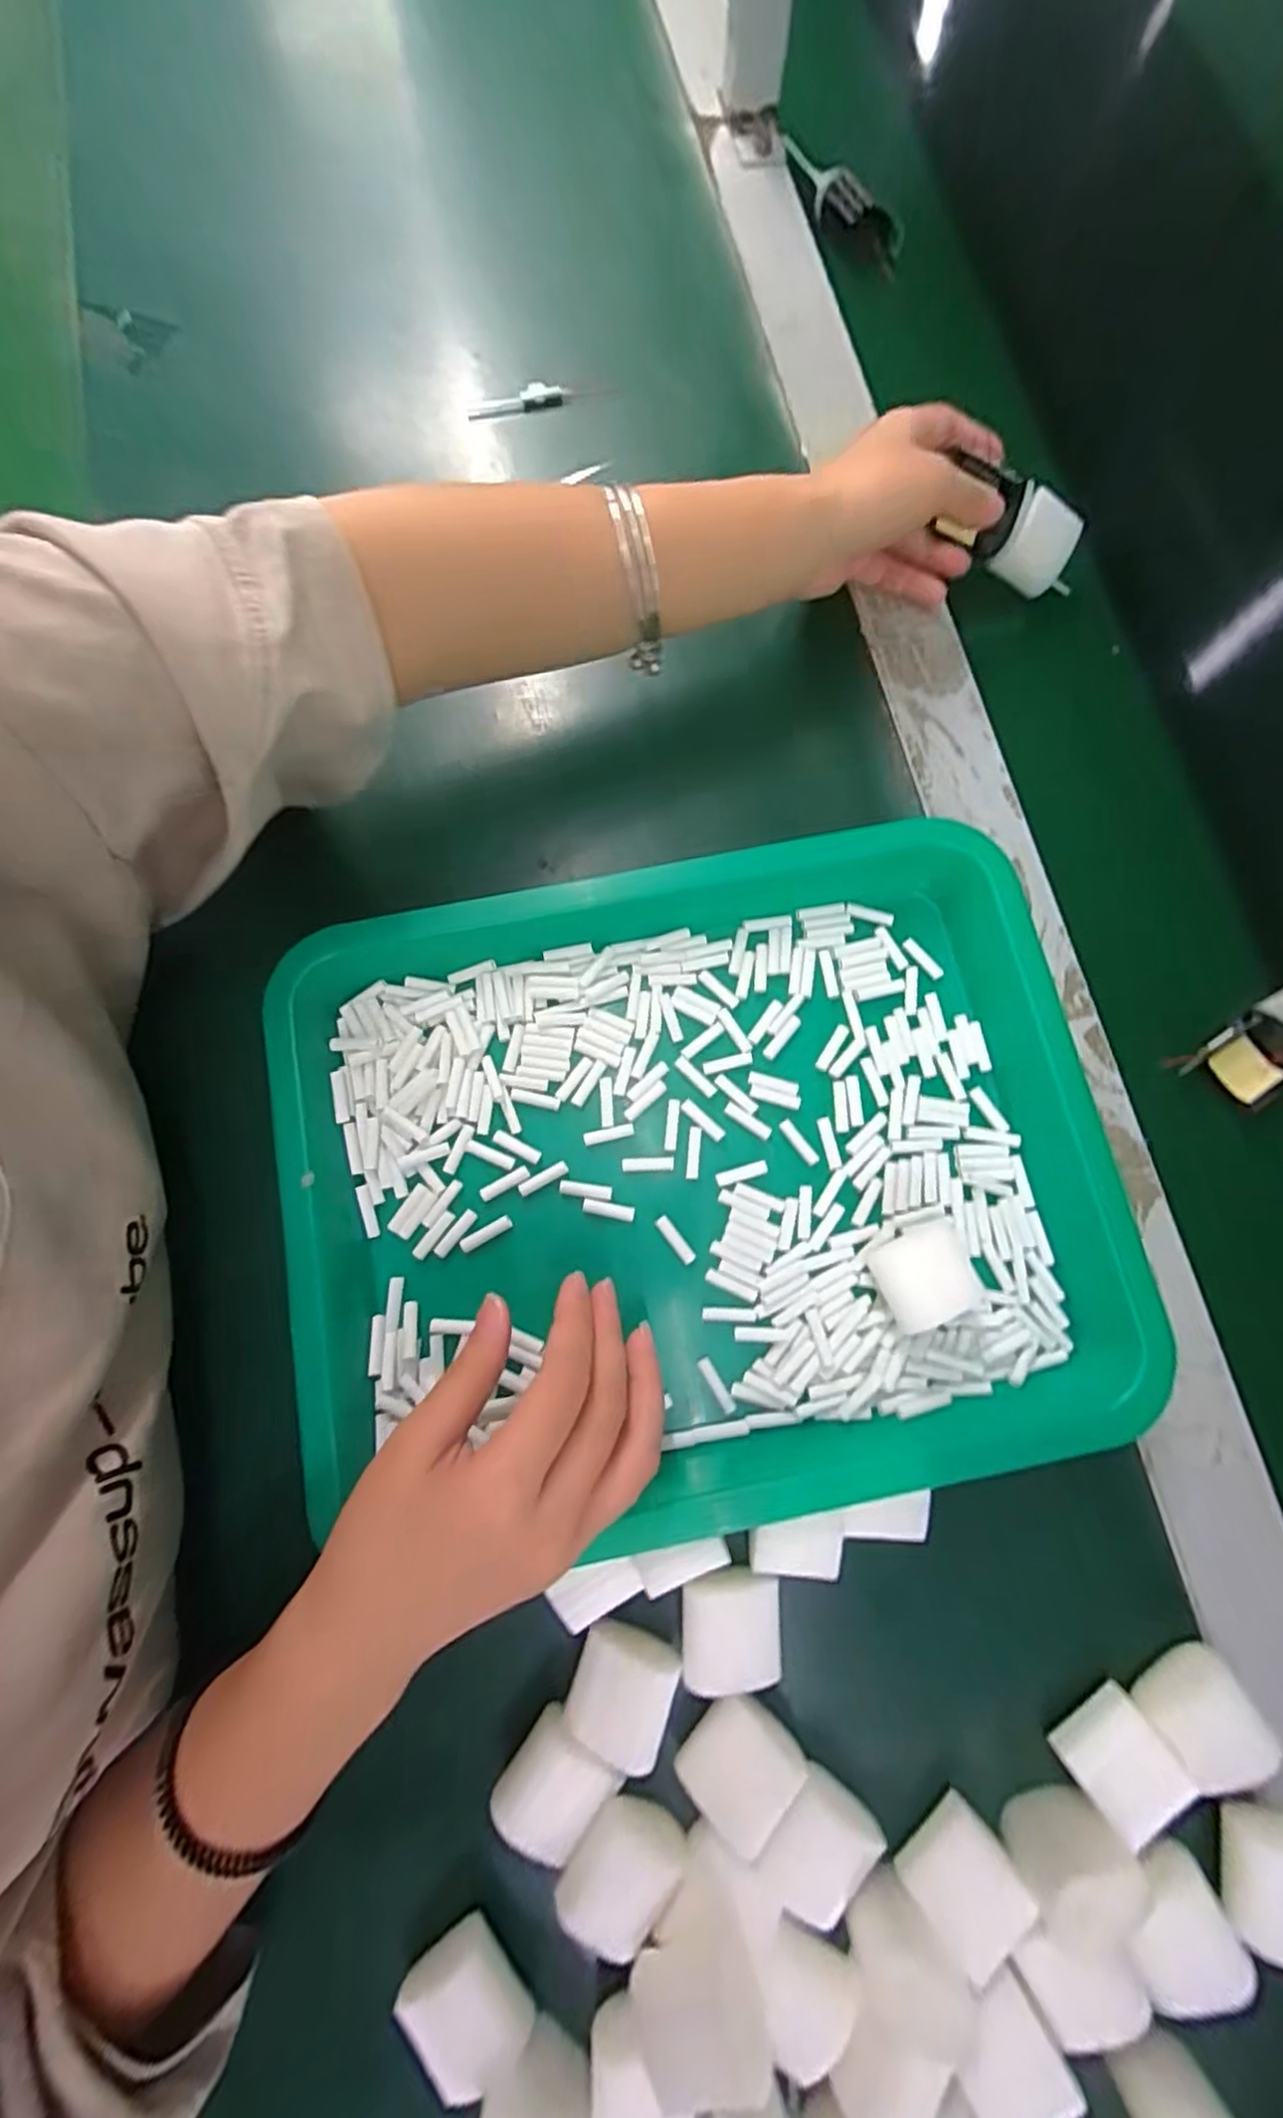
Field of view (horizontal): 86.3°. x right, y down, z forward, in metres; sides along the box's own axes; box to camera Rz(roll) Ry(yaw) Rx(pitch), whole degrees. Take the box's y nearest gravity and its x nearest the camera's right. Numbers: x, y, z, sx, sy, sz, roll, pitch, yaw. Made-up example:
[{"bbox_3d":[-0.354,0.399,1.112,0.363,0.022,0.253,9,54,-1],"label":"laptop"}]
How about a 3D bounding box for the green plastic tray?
[{"bbox_3d":[0.022,0.045,0.285,0.342,0.029,0.254,-11,77,-2],"label":"green plastic tray"}]

